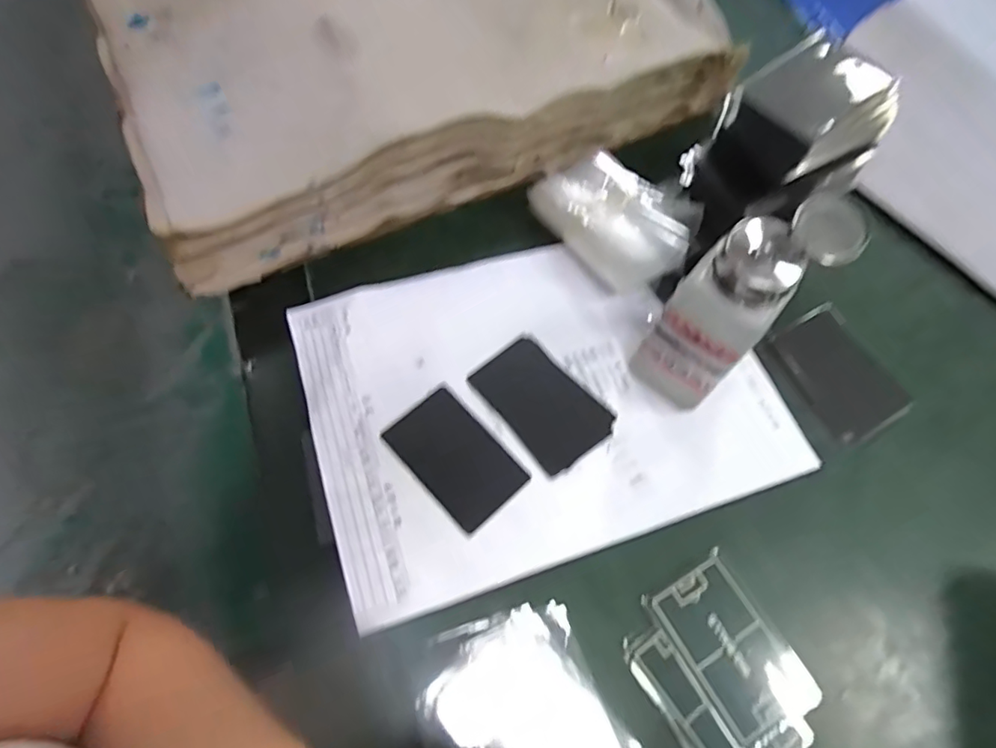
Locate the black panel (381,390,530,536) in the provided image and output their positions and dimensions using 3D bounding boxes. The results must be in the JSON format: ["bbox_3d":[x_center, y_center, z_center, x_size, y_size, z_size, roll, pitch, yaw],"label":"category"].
[{"bbox_3d":[-0.026,0.051,0.346,0.050,0.005,0.082,-40,72,-18],"label":"black panel"}]

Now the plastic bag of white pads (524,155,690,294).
[{"bbox_3d":[0.081,-0.111,0.406,0.067,0.017,0.112,-45,82,12],"label":"plastic bag of white pads"}]

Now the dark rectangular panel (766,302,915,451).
[{"bbox_3d":[0.233,0.000,0.385,0.065,0.004,0.088,-28,73,-12],"label":"dark rectangular panel"}]

